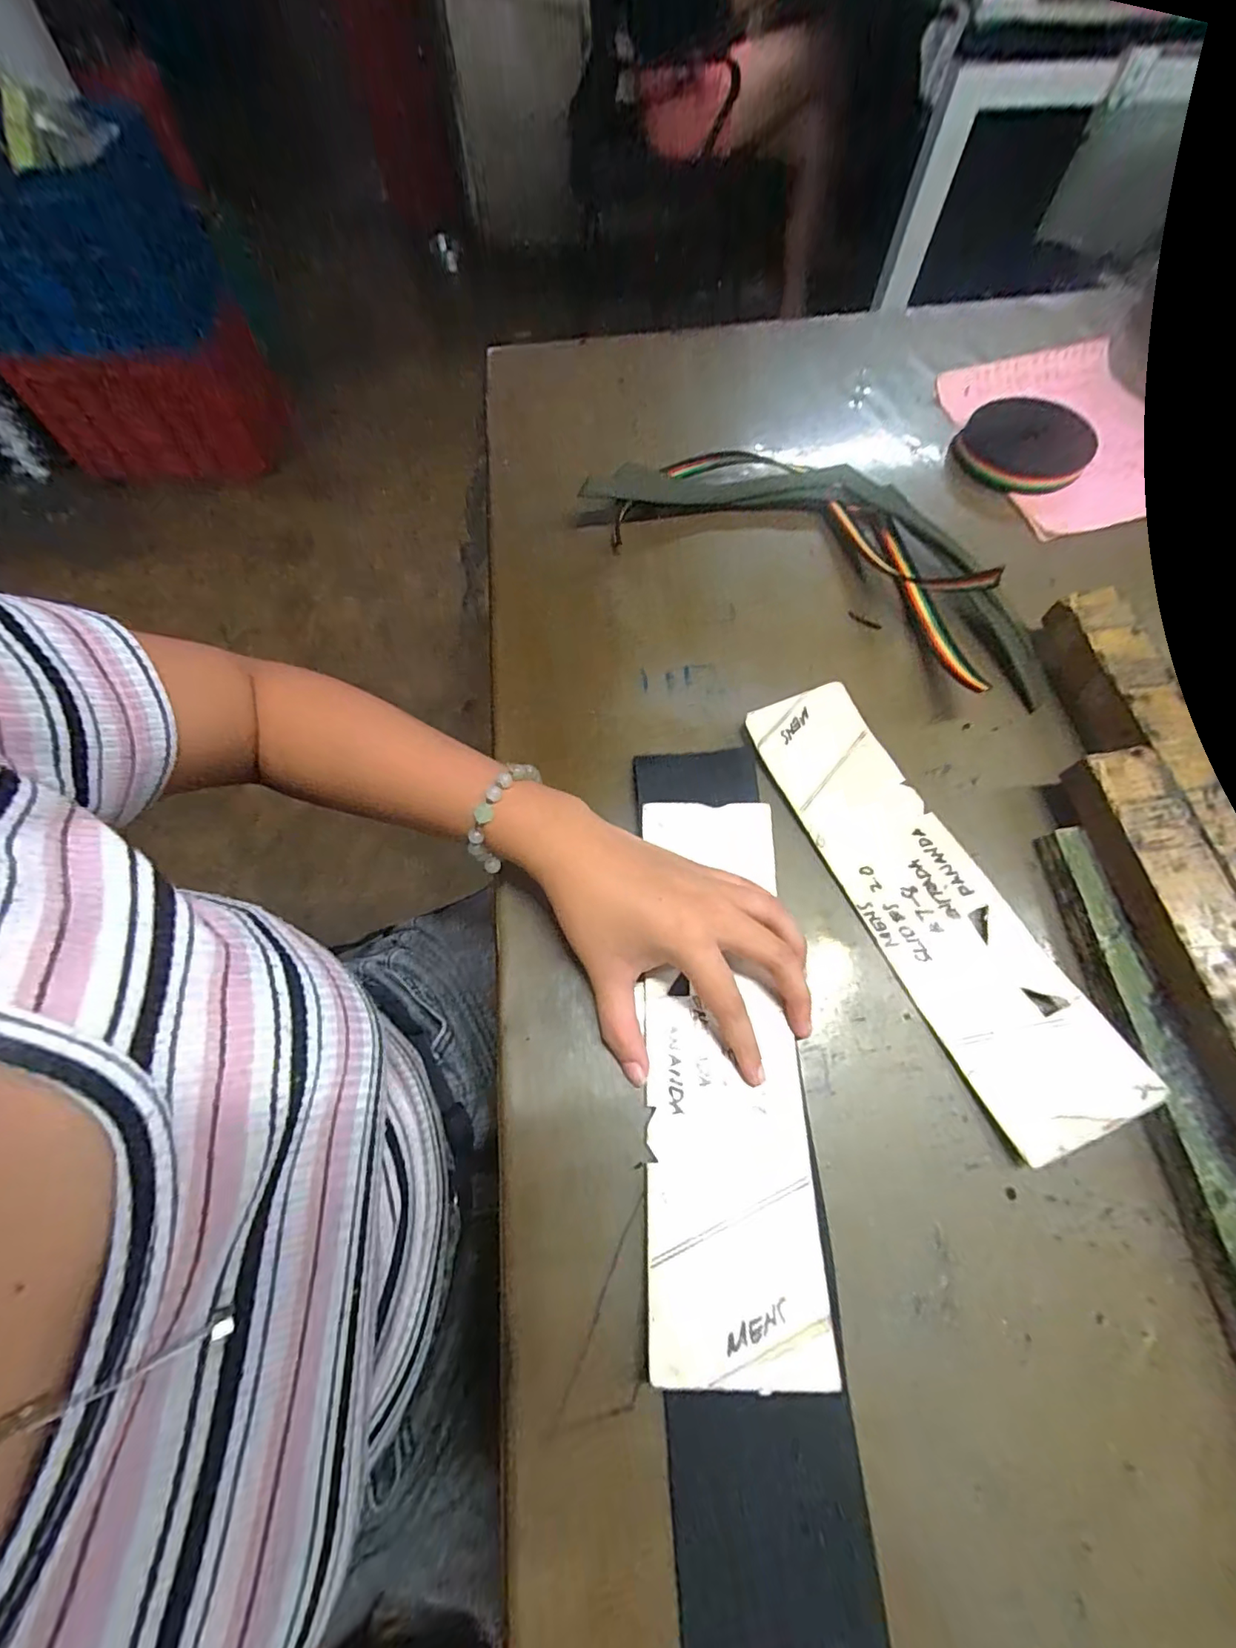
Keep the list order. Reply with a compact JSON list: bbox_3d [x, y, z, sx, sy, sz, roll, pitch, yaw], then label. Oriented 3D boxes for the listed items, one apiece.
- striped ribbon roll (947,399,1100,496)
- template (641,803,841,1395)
[{"bbox_3d":[0.334,-0.314,0.455,0.096,0.018,0.099,-1,66,1],"label":"striped ribbon roll"},{"bbox_3d":[0.053,0.110,0.284,0.077,0.014,0.260,0,65,2],"label":"template"}]

